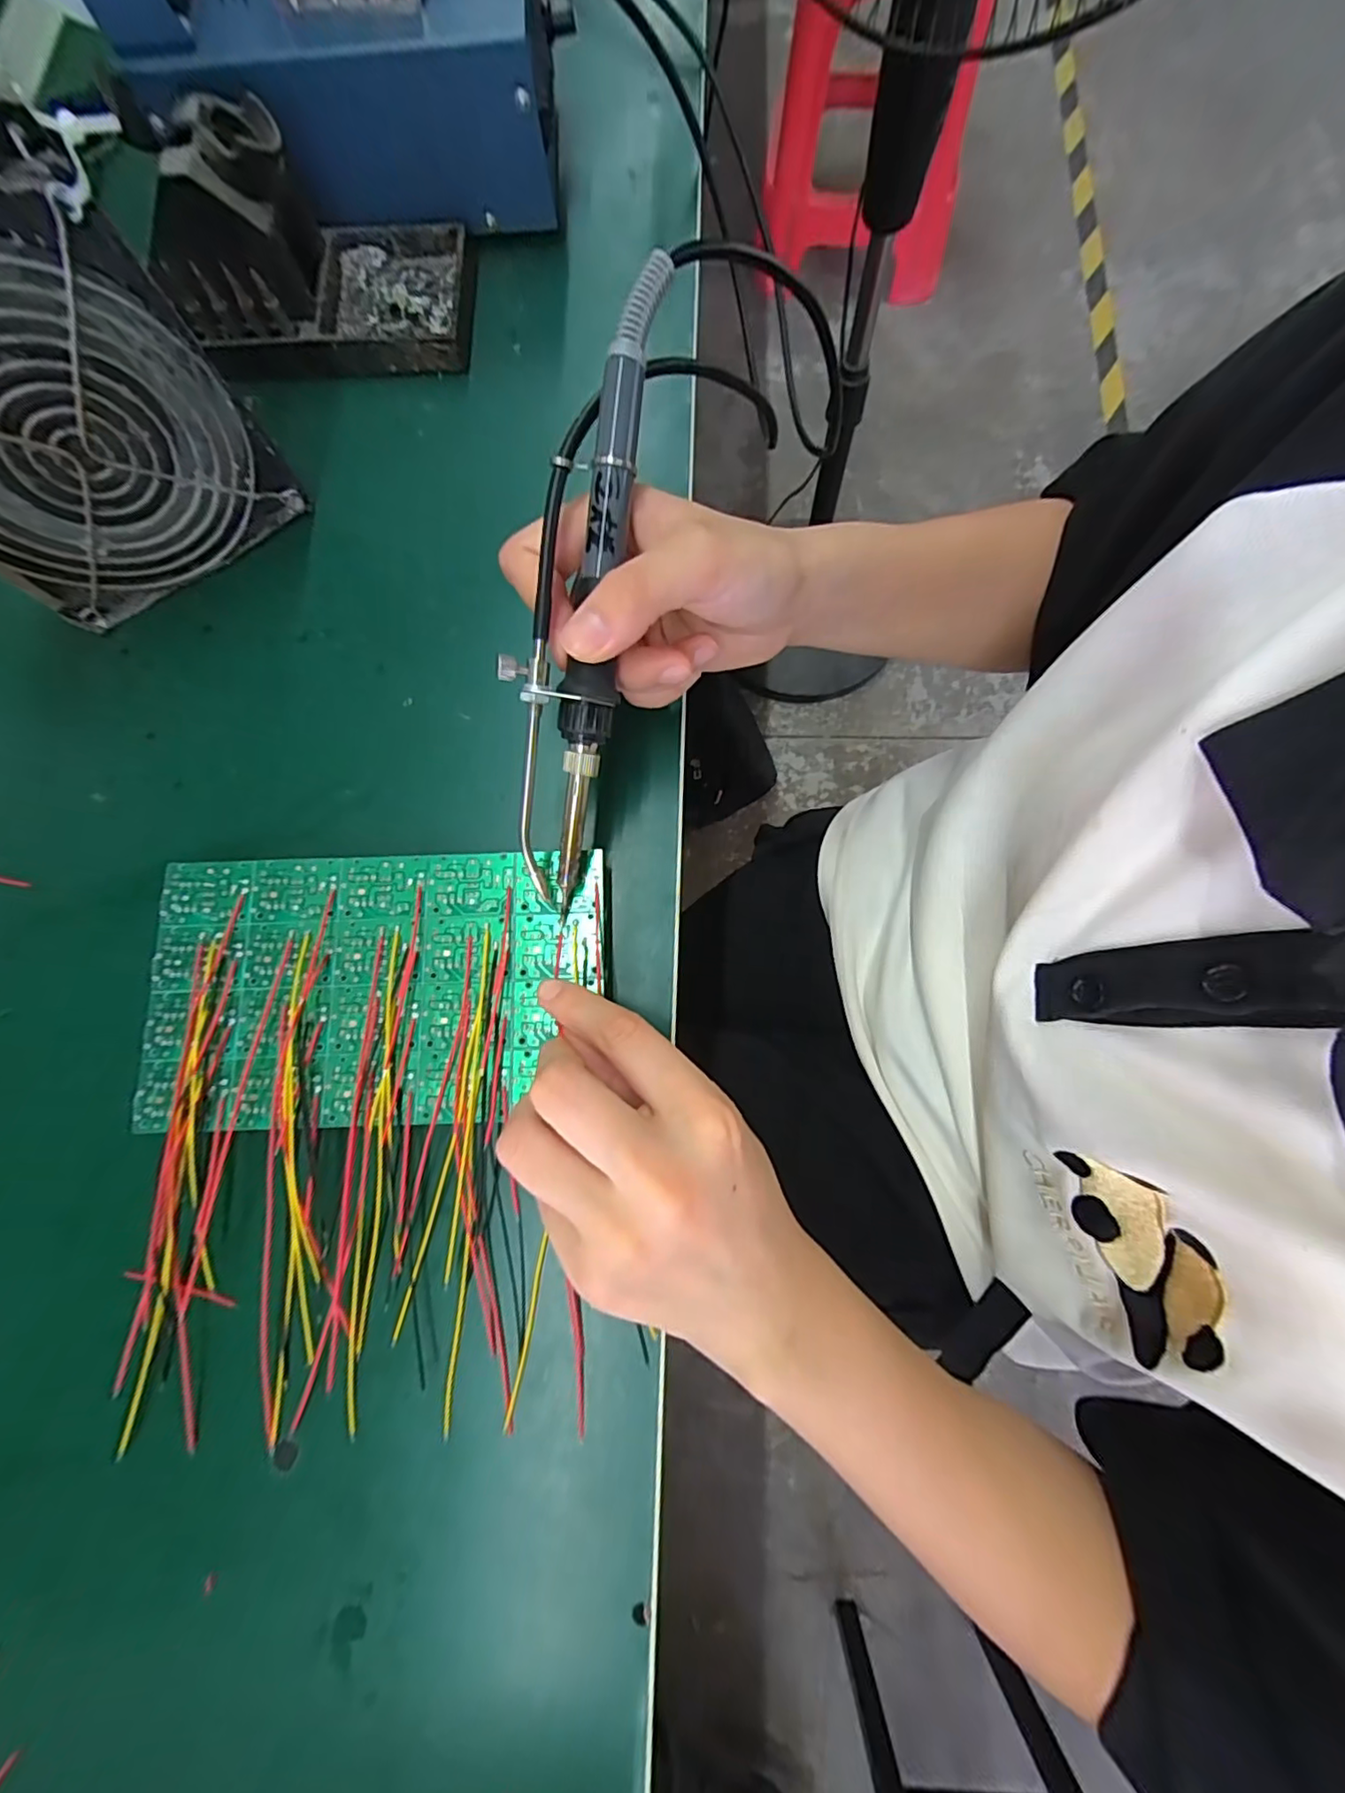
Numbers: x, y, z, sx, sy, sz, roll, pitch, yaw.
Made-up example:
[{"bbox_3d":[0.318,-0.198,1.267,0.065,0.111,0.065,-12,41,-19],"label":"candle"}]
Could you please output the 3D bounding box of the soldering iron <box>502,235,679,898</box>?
[{"bbox_3d":[-0.033,-0.096,0.204,0.034,0.022,0.205,11,102,3],"label":"soldering iron"}]

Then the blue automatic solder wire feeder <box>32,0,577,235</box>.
[{"bbox_3d":[-0.162,-0.391,0.262,0.210,0.131,0.104,-1,79,1],"label":"blue automatic solder wire feeder"}]

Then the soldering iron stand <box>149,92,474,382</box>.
[{"bbox_3d":[-0.168,-0.304,0.277,0.129,0.071,0.078,-5,78,0],"label":"soldering iron stand"}]

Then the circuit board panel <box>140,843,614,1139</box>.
[{"bbox_3d":[-0.114,0.033,0.227,0.171,0.007,0.101,-2,78,1],"label":"circuit board panel"}]

